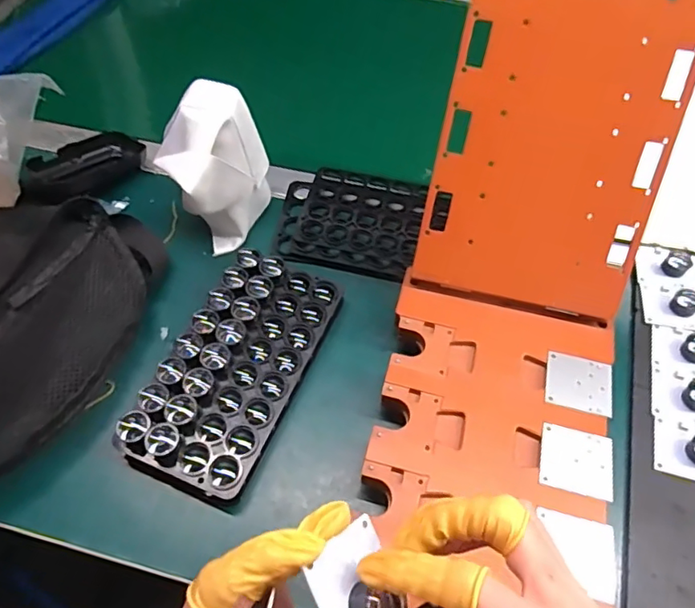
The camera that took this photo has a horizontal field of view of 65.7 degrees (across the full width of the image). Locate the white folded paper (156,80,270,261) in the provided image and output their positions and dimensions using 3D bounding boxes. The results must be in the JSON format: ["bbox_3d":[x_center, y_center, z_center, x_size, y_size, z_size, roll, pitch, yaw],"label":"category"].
[{"bbox_3d":[-0.118,-0.119,0.478,0.071,0.118,0.100,22,58,12],"label":"white folded paper"}]

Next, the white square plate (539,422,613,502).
[{"bbox_3d":[0.156,0.107,0.367,0.047,0.004,0.044,12,56,9],"label":"white square plate"}]

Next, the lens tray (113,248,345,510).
[{"bbox_3d":[-0.084,0.047,0.420,0.096,0.033,0.194,21,58,12],"label":"lens tray"}]

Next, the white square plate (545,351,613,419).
[{"bbox_3d":[0.172,0.060,0.399,0.049,0.004,0.044,13,57,7],"label":"white square plate"}]

